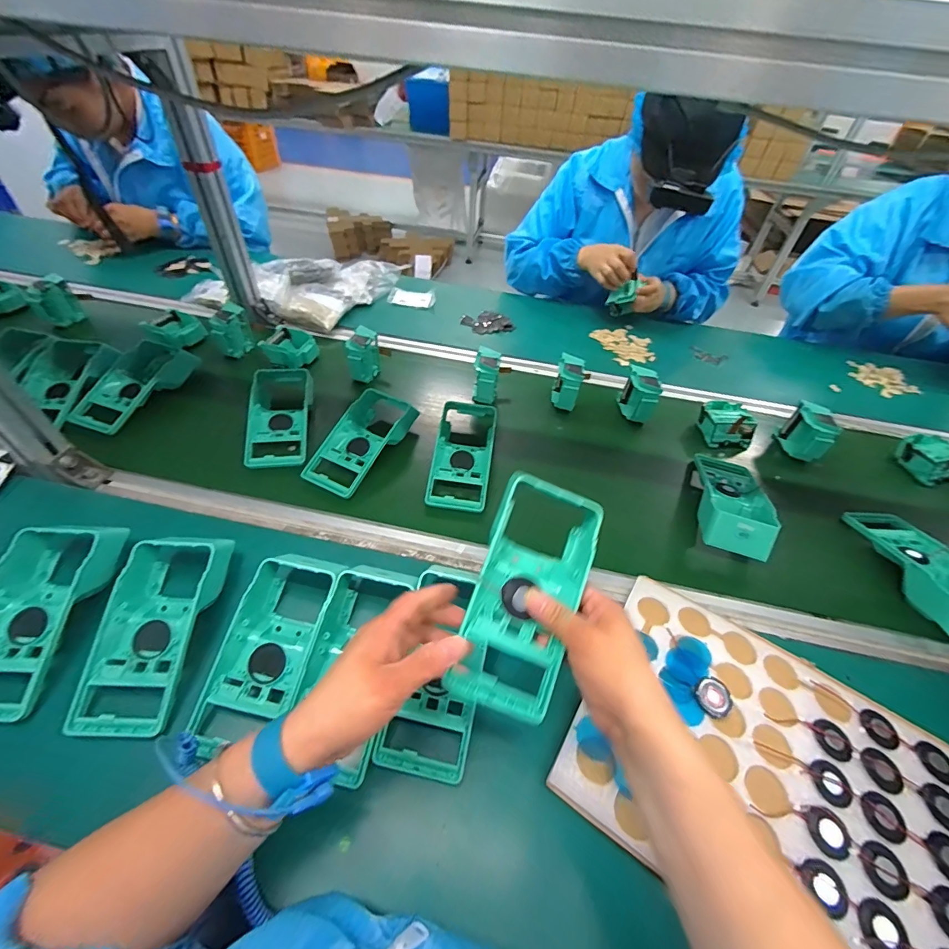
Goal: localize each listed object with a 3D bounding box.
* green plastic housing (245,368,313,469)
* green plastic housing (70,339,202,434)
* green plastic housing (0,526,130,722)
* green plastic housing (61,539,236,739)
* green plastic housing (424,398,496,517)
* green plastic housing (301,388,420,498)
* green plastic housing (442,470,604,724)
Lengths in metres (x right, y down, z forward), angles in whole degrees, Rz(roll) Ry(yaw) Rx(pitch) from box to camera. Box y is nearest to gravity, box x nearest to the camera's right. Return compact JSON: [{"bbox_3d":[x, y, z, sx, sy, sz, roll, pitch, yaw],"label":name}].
[{"bbox_3d":[-0.293,-0.091,0.639,0.082,0.052,0.174,-3,47,-9],"label":"green plastic housing"},{"bbox_3d":[-0.534,-0.143,0.677,0.099,0.054,0.190,18,47,10],"label":"green plastic housing"},{"bbox_3d":[-0.440,0.135,0.418,0.086,0.058,0.180,6,46,-1],"label":"green plastic housing"},{"bbox_3d":[-0.309,0.146,0.415,0.094,0.066,0.185,5,46,-2],"label":"green plastic housing"},{"bbox_3d":[-0.015,-0.034,0.615,0.083,0.045,0.184,8,46,1],"label":"green plastic housing"},{"bbox_3d":[-0.161,-0.050,0.615,0.097,0.053,0.186,26,49,17],"label":"green plastic housing"},{"bbox_3d":[0.040,0.093,0.347,0.082,0.046,0.174,21,75,-1],"label":"green plastic housing"}]

